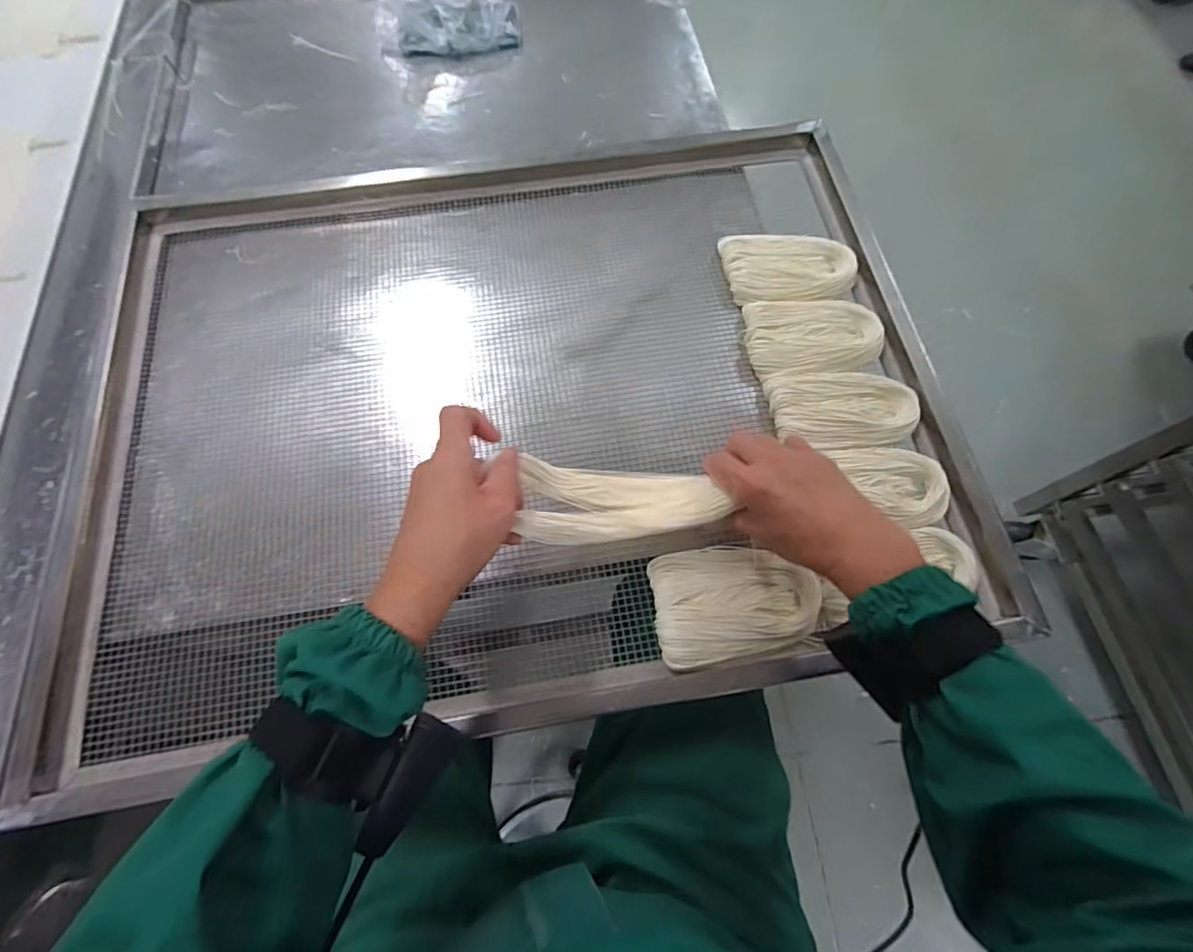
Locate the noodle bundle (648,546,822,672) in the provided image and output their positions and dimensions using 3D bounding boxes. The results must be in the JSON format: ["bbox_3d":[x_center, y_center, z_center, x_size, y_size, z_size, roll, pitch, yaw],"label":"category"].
[{"bbox_3d":[0.114,0.102,0.461,0.134,0.018,0.090,-11,69,-5],"label":"noodle bundle"}]

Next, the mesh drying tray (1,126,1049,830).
[{"bbox_3d":[-0.073,-0.088,0.539,0.785,0.035,0.597,-8,69,-4],"label":"mesh drying tray"}]

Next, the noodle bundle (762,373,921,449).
[{"bbox_3d":[0.236,-0.063,0.527,0.138,0.017,0.080,-5,68,-3],"label":"noodle bundle"}]

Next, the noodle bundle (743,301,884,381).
[{"bbox_3d":[0.218,-0.140,0.557,0.134,0.017,0.084,-3,68,-2],"label":"noodle bundle"}]

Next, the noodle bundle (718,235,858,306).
[{"bbox_3d":[0.206,-0.224,0.589,0.138,0.015,0.085,-8,69,-4],"label":"noodle bundle"}]

